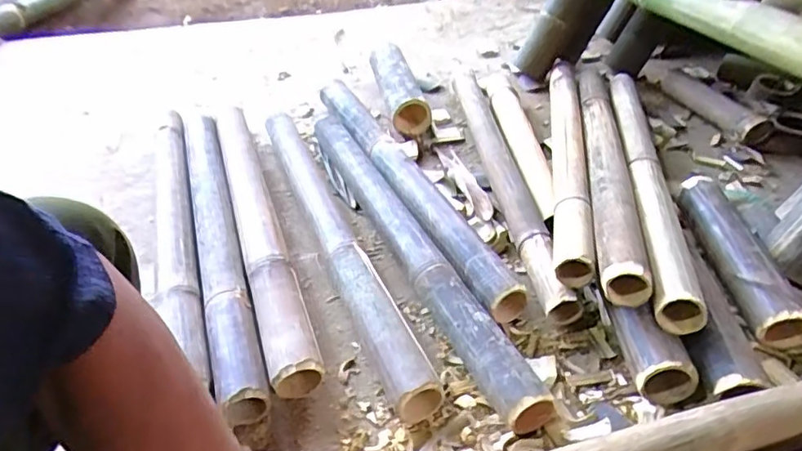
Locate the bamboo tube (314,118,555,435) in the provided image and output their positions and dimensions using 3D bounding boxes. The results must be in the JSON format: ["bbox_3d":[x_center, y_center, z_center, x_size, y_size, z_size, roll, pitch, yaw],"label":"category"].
[{"bbox_3d":[-0.003,0.013,0.796,0.061,0.058,0.640,-20,43,-17],"label":"bamboo tube"}]

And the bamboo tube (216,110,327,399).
[{"bbox_3d":[-0.216,-0.015,0.850,0.063,0.073,0.634,-16,42,-13],"label":"bamboo tube"}]

